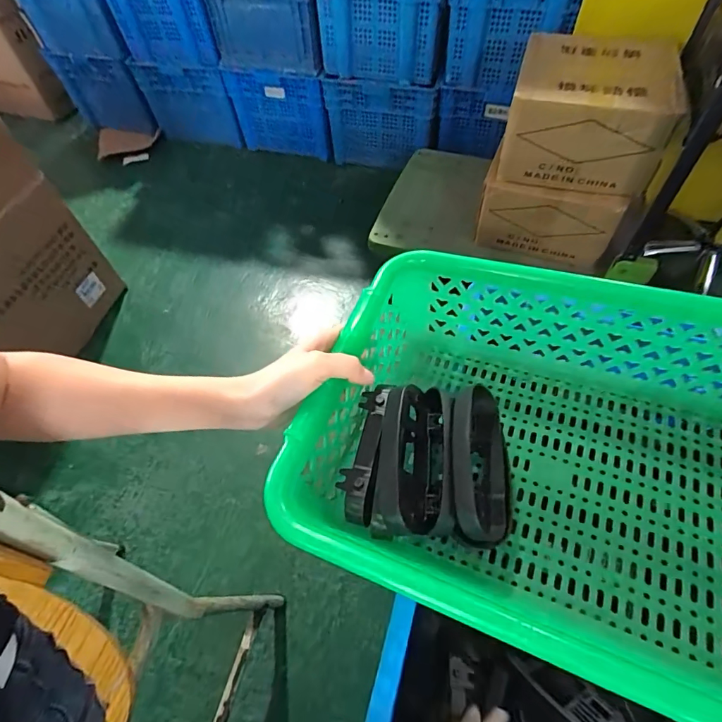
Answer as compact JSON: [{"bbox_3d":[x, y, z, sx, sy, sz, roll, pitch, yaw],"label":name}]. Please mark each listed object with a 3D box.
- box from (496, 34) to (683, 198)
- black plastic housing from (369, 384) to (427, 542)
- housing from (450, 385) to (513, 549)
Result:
[{"bbox_3d":[0.508,-0.563,0.971,0.314,0.183,0.307,14,59,13],"label":"box"},{"bbox_3d":[0.033,0.075,0.329,0.036,0.034,0.116,5,57,8],"label":"black plastic housing"},{"bbox_3d":[0.094,0.080,0.329,0.051,0.048,0.114,1,57,5],"label":"housing"}]

